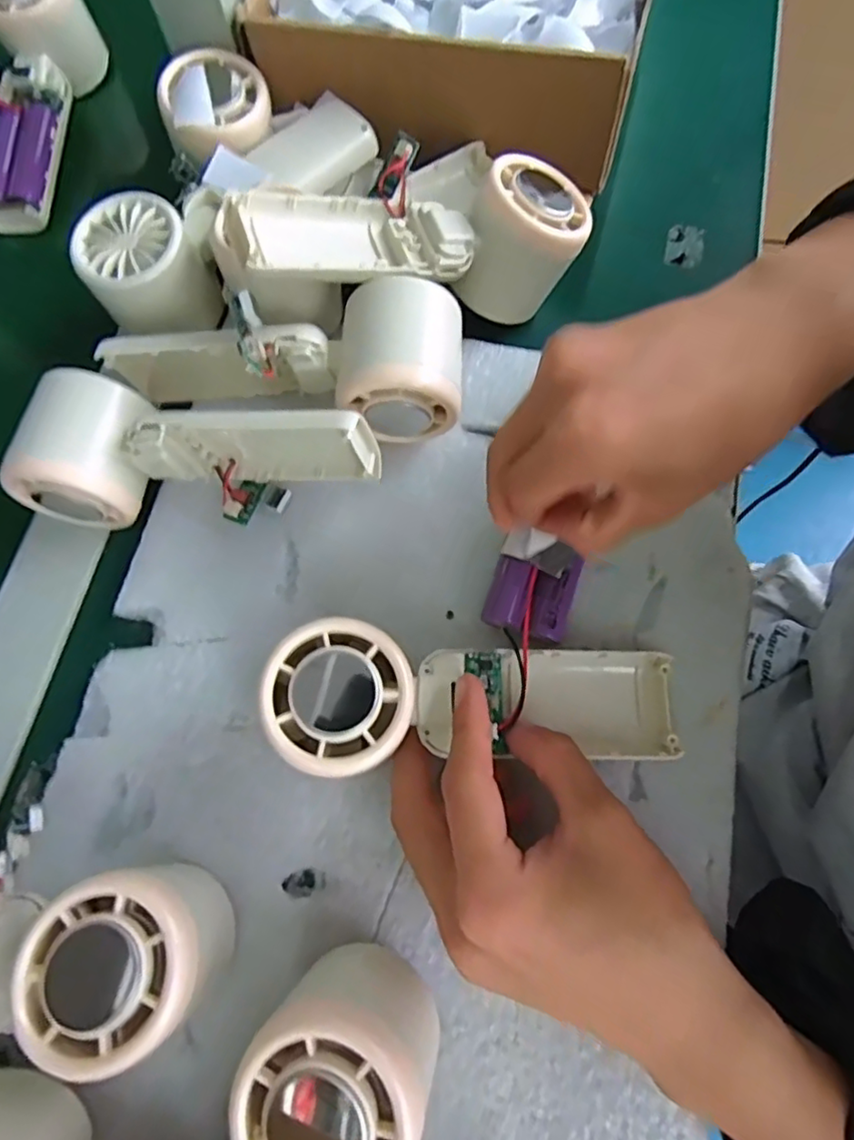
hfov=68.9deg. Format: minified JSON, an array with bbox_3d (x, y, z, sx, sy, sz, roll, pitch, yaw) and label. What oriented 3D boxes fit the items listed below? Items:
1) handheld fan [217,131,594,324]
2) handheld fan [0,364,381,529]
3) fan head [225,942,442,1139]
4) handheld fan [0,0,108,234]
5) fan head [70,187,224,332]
[{"bbox_3d":[-0.007,-0.156,0.290,0.164,0.054,0.060,-7,72,-15],"label":"handheld fan"},{"bbox_3d":[-0.102,-0.049,0.279,0.159,0.053,0.060,6,72,3],"label":"handheld fan"},{"bbox_3d":[-0.027,0.163,0.204,0.057,0.064,0.059,30,75,10],"label":"fan head"},{"bbox_3d":[-0.243,-0.284,0.383,0.048,0.050,0.160,5,87,3],"label":"handheld fan"},{"bbox_3d":[-0.139,-0.146,0.313,0.054,0.047,0.057,0,72,1],"label":"fan head"}]

